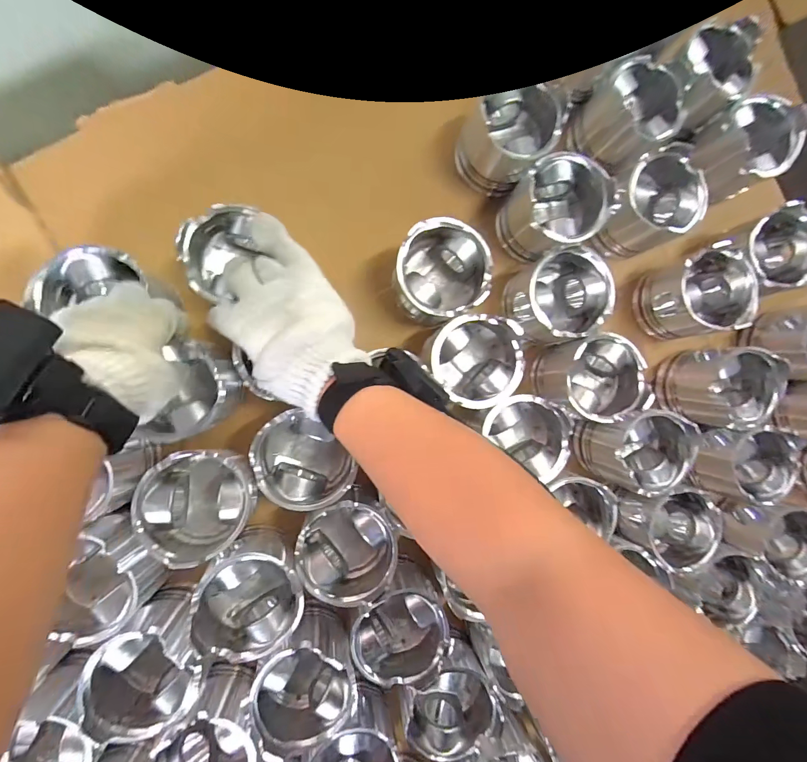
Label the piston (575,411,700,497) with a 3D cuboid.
[{"bbox_3d":[0.262,0.077,0.433,0.100,0.075,0.090,-10,92,-10],"label":"piston"}]

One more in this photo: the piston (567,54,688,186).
[{"bbox_3d":[0.256,-0.302,0.438,0.095,0.069,0.092,41,84,-8],"label":"piston"}]

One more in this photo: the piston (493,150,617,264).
[{"bbox_3d":[0.163,-0.187,0.417,0.090,0.081,0.089,0,90,-10],"label":"piston"}]

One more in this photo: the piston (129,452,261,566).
[{"bbox_3d":[-0.180,0.108,0.344,0.093,0.065,0.089,0,90,-10],"label":"piston"}]

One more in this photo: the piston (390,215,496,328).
[{"bbox_3d":[0.034,-0.106,0.393,0.097,0.085,0.090,-22,94,-9],"label":"piston"}]

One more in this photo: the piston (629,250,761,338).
[{"bbox_3d":[0.338,-0.097,0.449,0.095,0.078,0.085,-10,92,-10],"label":"piston"}]

